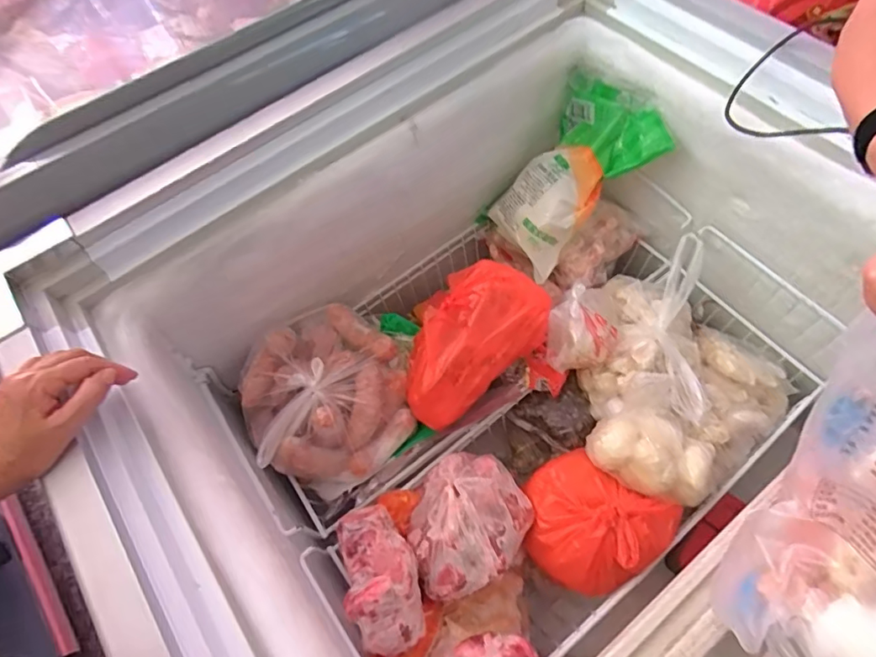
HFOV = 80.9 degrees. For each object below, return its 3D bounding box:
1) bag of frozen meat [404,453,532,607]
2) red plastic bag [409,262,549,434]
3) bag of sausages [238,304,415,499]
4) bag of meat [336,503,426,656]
[{"bbox_3d":[0.033,0.244,0.652,0.167,0.058,0.146,-37,66,-15],"label":"bag of frozen meat"},{"bbox_3d":[0.038,0.011,0.709,0.223,0.099,0.135,-36,66,-15],"label":"red plastic bag"},{"bbox_3d":[-0.156,0.096,0.726,0.223,0.098,0.228,-33,66,-14],"label":"bag of sausages"},{"bbox_3d":[-0.069,0.289,0.614,0.081,0.080,0.169,-20,49,-7],"label":"bag of meat"}]

